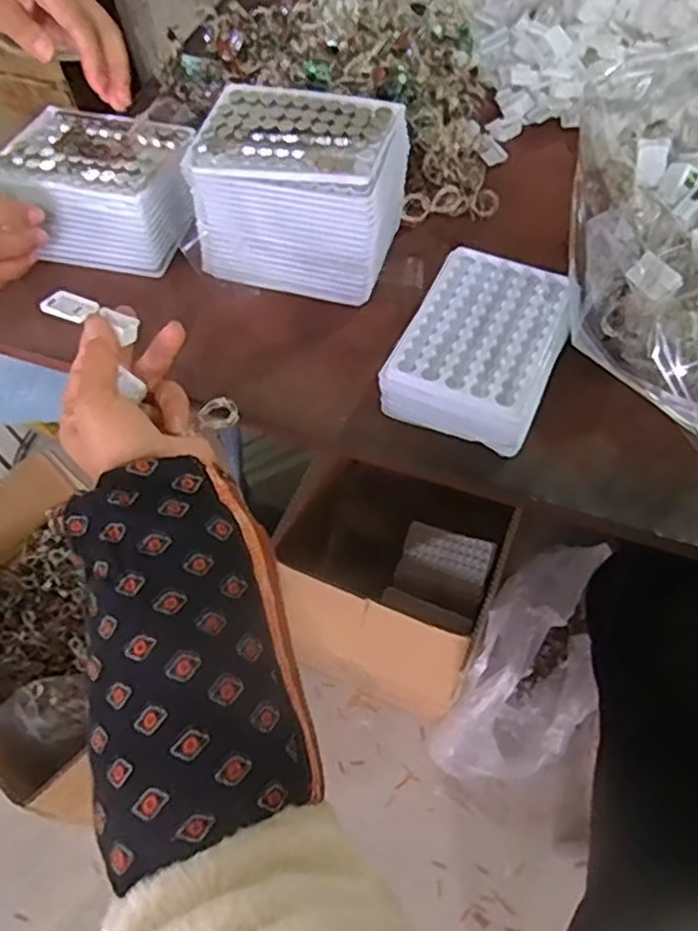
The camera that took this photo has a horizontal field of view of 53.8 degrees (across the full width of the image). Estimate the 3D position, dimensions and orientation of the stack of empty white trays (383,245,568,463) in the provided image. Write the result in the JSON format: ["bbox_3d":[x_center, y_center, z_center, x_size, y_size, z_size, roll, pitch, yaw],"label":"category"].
[{"bbox_3d":[0.089,-0.079,0.453,0.095,0.034,0.127,22,63,16],"label":"stack of empty white trays"}]

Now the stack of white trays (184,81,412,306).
[{"bbox_3d":[-0.032,-0.197,0.492,0.134,0.097,0.098,13,61,11],"label":"stack of white trays"}]

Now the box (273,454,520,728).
[{"bbox_3d":[0.072,0.158,0.922,0.231,0.177,0.237,21,61,17],"label":"box"}]

